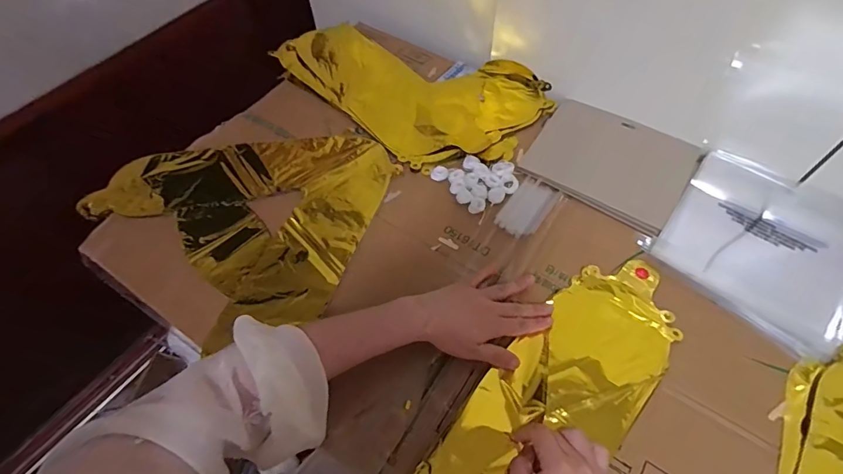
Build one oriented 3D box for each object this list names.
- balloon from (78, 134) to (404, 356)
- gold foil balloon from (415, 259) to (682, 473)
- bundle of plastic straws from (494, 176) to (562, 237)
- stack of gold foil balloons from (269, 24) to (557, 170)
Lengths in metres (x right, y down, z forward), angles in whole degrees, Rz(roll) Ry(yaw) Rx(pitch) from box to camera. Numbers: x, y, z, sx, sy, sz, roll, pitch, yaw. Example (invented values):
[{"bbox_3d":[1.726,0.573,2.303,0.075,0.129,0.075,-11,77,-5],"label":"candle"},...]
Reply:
[{"bbox_3d":[-0.227,-0.016,0.566,0.382,0.011,0.276,-9,58,-3],"label":"balloon"},{"bbox_3d":[0.117,0.191,0.449,0.131,0.017,0.432,37,67,22],"label":"gold foil balloon"},{"bbox_3d":[0.135,-0.037,0.569,0.050,0.010,0.087,30,63,19],"label":"bundle of plastic straws"},{"bbox_3d":[-0.016,-0.255,0.715,0.253,0.025,0.423,-40,64,-21],"label":"stack of gold foil balloons"}]

